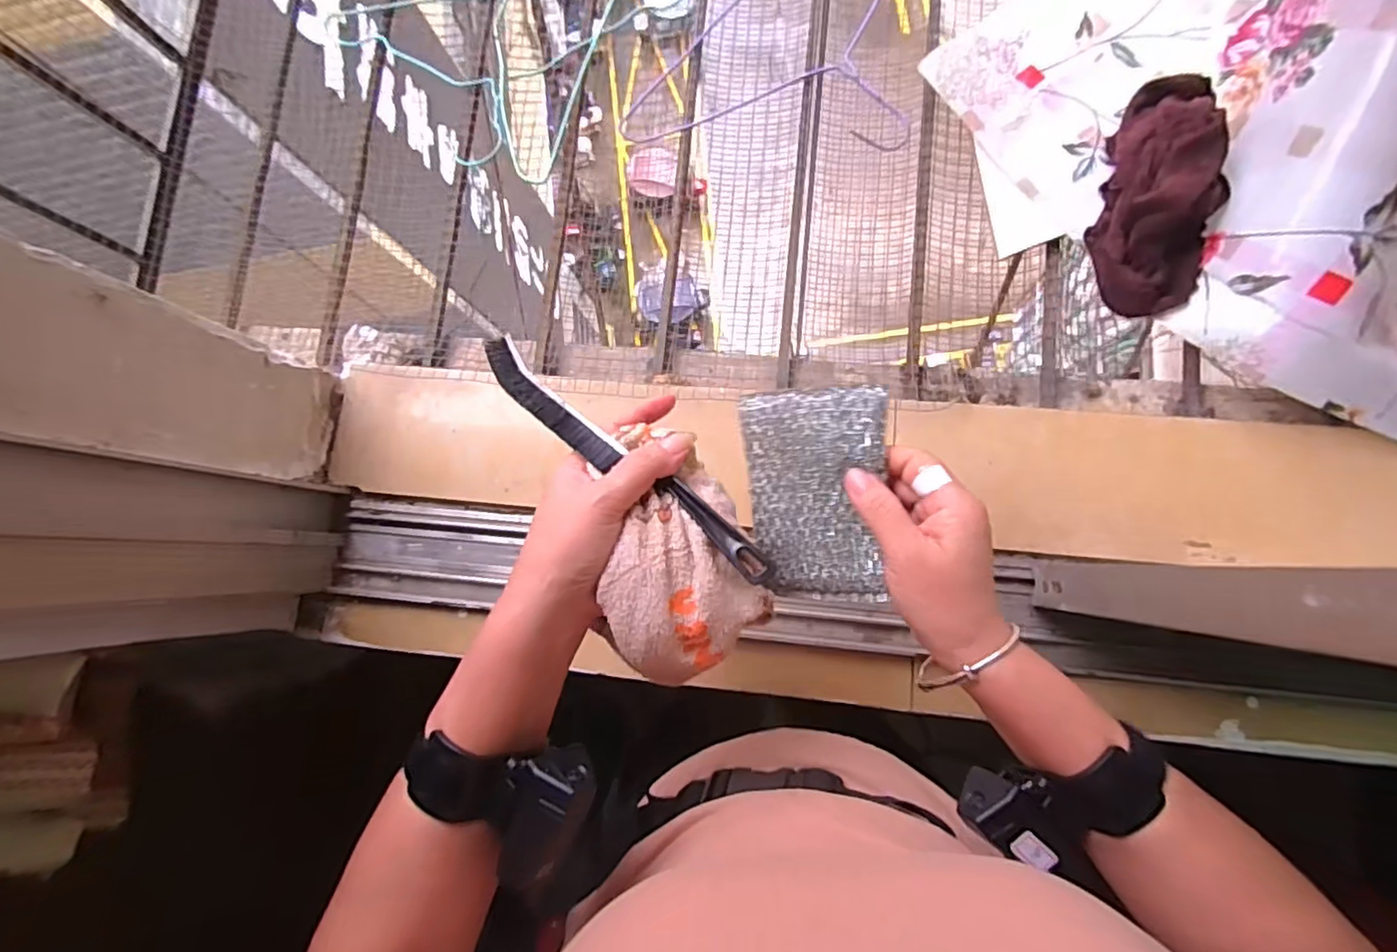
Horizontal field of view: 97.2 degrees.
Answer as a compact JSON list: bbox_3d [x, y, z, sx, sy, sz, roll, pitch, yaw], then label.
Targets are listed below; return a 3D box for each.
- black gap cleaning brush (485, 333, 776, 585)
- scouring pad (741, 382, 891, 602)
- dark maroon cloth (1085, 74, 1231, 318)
[{"bbox_3d":[-0.047,-0.013,0.351,0.219,0.009,0.026,36,86,16],"label":"black gap cleaning brush"},{"bbox_3d":[0.069,0.011,0.373,0.085,0.009,0.126,0,93,28],"label":"scouring pad"},{"bbox_3d":[0.365,-0.222,0.480,0.079,0.051,0.181,15,83,6],"label":"dark maroon cloth"}]

